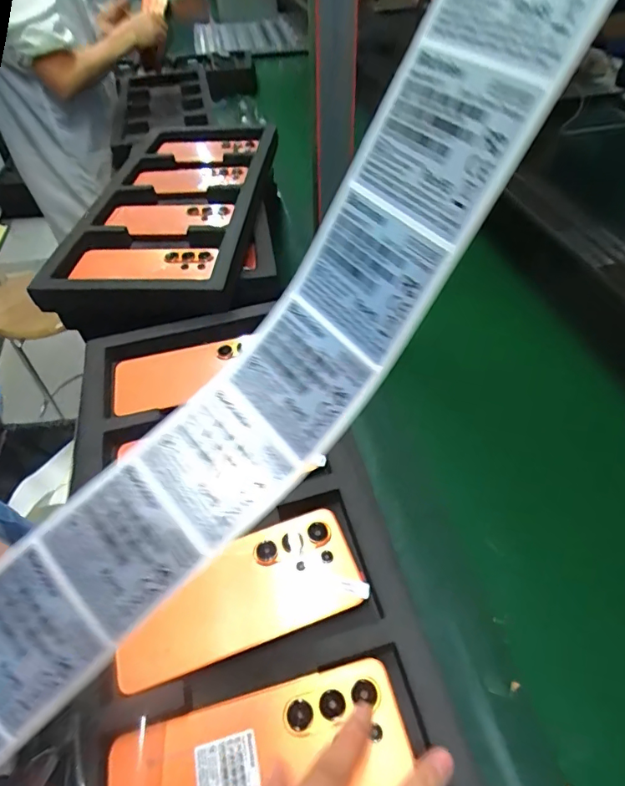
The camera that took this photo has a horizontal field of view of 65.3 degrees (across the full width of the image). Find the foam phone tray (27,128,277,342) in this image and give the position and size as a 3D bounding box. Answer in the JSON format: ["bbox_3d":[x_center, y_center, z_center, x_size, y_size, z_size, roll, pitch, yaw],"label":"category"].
[{"bbox_3d":[-0.182,-0.256,0.693,0.246,0.058,0.500,2,47,4],"label":"foam phone tray"}]

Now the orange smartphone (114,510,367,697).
[{"bbox_3d":[-0.050,0.141,0.343,0.166,0.010,0.073,-16,48,-13],"label":"orange smartphone"}]

